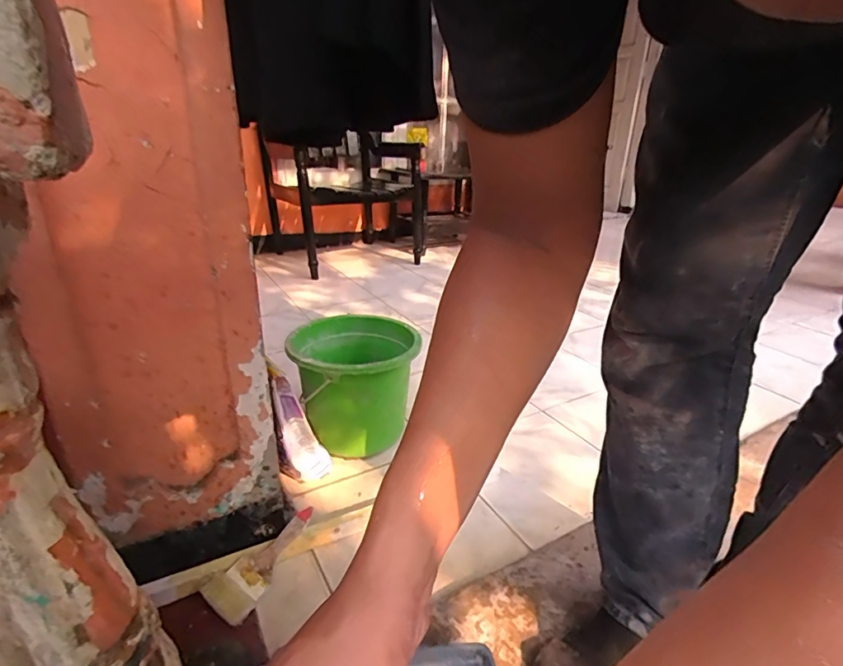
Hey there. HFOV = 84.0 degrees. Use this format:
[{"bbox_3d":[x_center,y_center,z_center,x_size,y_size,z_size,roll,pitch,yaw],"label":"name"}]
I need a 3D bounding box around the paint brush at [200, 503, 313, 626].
[{"bbox_3d":[-0.224,0.322,0.675,0.067,0.011,0.169,43,52,5],"label":"paint brush"}]

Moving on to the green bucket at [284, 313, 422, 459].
[{"bbox_3d":[-0.134,0.101,0.967,0.238,0.206,0.261,-2,24,-9],"label":"green bucket"}]

